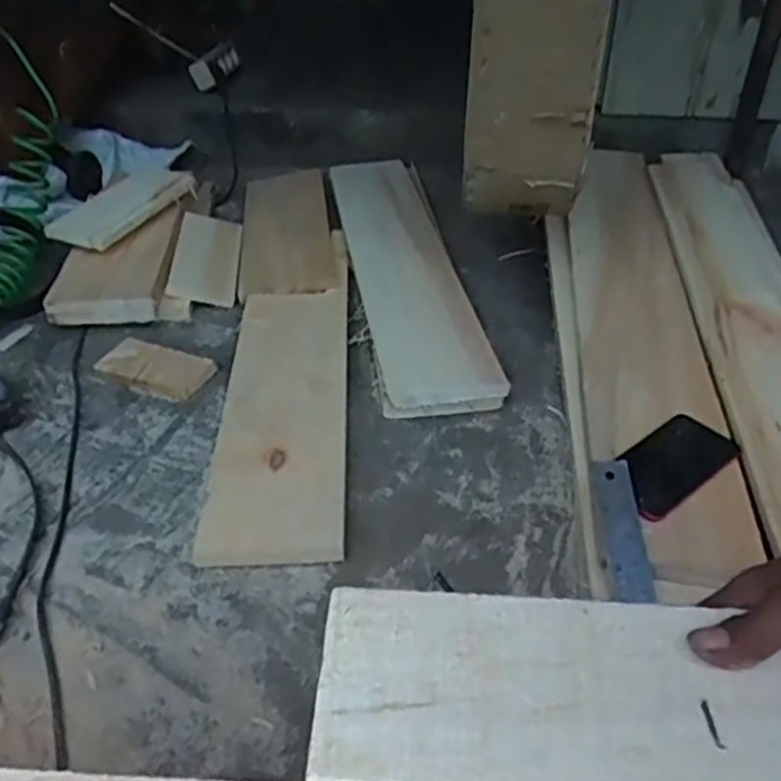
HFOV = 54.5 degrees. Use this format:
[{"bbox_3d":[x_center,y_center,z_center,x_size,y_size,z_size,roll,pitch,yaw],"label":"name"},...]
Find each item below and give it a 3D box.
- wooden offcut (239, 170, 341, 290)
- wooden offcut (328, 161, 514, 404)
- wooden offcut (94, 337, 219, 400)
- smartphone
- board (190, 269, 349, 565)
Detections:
[{"bbox_3d":[-0.165,-0.259,1.218,0.136,0.018,0.332,-3,47,-6],"label":"wooden offcut"},{"bbox_3d":[0.011,-0.197,1.142,0.143,0.028,0.617,-15,45,-2],"label":"wooden offcut"},{"bbox_3d":[-0.309,-0.032,0.988,0.146,0.021,0.078,16,38,23],"label":"wooden offcut"},{"bbox_3d":[0.281,0.072,0.764,0.151,0.012,0.073,-31,57,-26],"label":"smartphone"},{"bbox_3d":[-0.128,0.012,0.924,0.150,0.017,0.460,-4,43,2],"label":"board"}]

